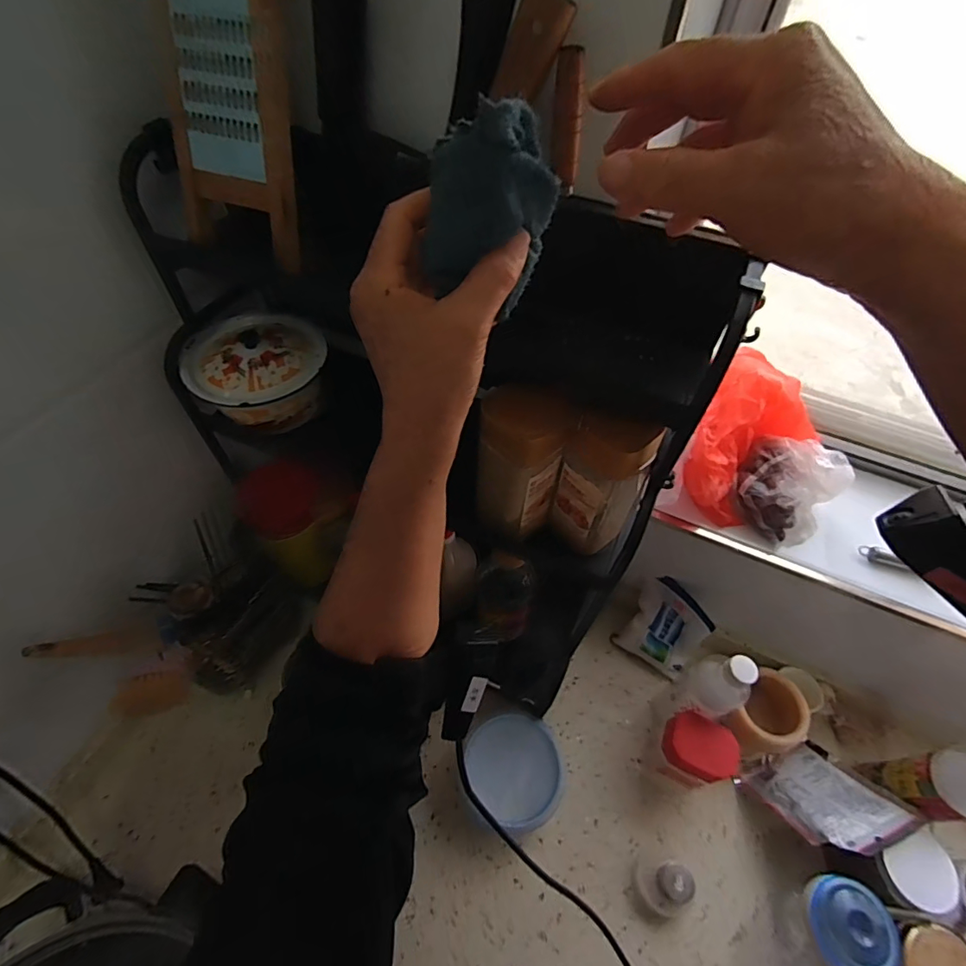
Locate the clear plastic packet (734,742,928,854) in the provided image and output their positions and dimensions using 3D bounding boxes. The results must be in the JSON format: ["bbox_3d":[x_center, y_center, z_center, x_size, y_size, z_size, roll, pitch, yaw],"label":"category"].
[{"bbox_3d":[0.433,0.400,0.635,0.128,0.157,0.017,-17,97,-11],"label":"clear plastic packet"}]

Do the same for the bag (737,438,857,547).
[{"bbox_3d":[0.386,0.003,0.630,0.111,0.073,0.119,40,61,23],"label":"bag"}]

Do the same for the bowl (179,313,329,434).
[{"bbox_3d":[-0.250,-0.124,0.560,0.139,0.075,0.127,1,54,-2],"label":"bowl"}]

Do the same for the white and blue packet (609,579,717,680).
[{"bbox_3d":[0.279,0.218,0.761,0.054,0.137,0.114,-1,36,-50],"label":"white and blue packet"}]

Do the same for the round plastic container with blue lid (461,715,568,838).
[{"bbox_3d":[0.038,0.382,0.656,0.123,0.056,0.125,1,54,-2],"label":"round plastic container with blue lid"}]

